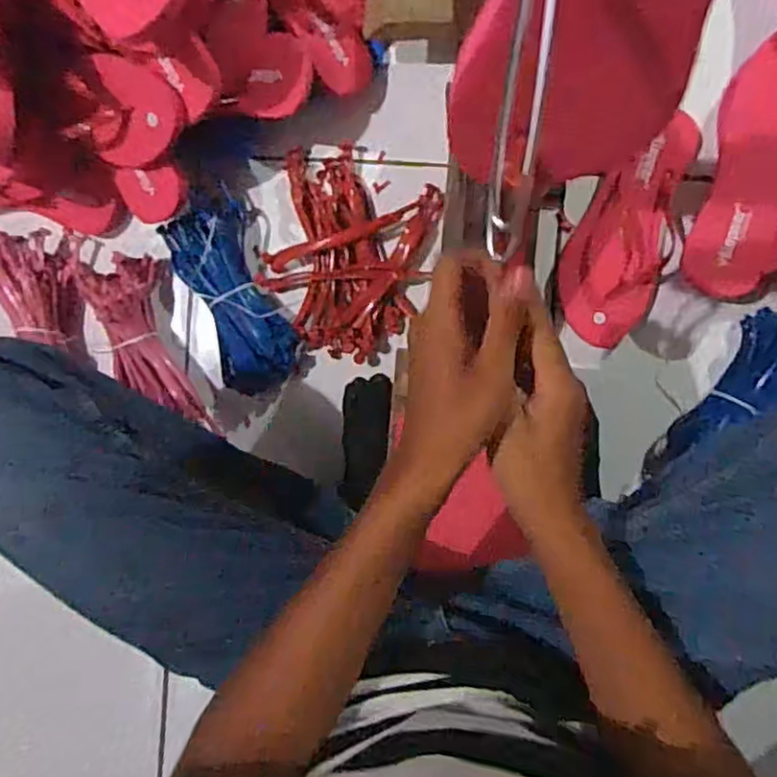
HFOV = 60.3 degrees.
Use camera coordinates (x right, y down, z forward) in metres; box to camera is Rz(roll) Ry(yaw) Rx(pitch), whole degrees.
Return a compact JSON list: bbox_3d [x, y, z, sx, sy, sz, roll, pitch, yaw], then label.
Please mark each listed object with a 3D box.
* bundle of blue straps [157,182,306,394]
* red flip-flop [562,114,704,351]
[{"bbox_3d":[-0.167,-0.096,0.720,0.090,0.048,0.200,-22,90,7],"label":"bundle of blue straps"},{"bbox_3d":[0.249,-0.169,0.690,0.100,0.035,0.248,19,94,5],"label":"red flip-flop"}]

